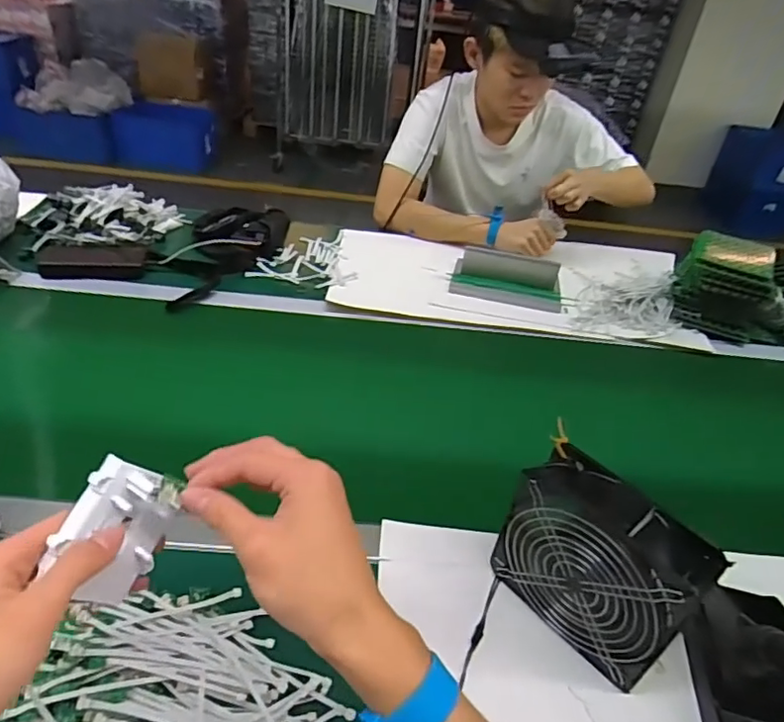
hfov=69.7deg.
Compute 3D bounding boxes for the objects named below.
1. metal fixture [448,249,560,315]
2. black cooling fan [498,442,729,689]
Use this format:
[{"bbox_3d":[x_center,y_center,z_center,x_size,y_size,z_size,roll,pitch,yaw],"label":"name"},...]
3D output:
[{"bbox_3d":[0.213,-0.152,1.034,0.200,0.057,0.082,13,35,8],"label":"metal fixture"},{"bbox_3d":[0.169,0.175,0.476,0.061,0.147,0.151,-20,43,-34],"label":"black cooling fan"}]

